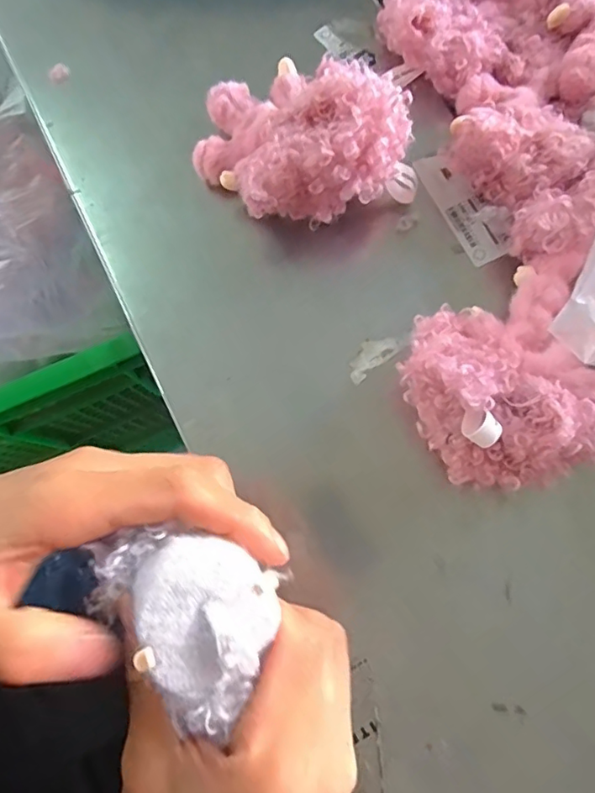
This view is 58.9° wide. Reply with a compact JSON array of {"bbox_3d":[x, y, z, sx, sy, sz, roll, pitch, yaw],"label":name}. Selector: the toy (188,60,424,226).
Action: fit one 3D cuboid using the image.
[{"bbox_3d":[-0.005,-0.146,0.300,0.090,0.072,0.127,-41,80,-5],"label":"toy"}]

